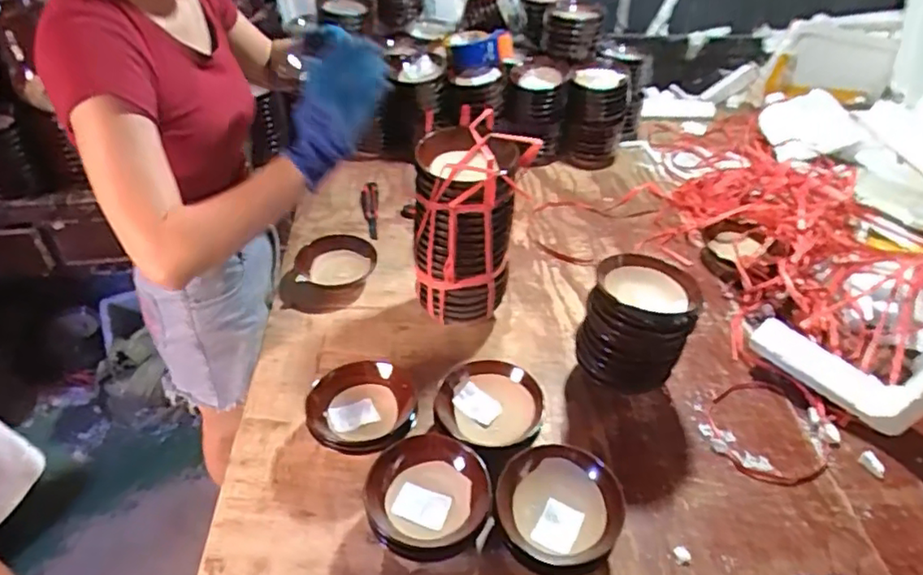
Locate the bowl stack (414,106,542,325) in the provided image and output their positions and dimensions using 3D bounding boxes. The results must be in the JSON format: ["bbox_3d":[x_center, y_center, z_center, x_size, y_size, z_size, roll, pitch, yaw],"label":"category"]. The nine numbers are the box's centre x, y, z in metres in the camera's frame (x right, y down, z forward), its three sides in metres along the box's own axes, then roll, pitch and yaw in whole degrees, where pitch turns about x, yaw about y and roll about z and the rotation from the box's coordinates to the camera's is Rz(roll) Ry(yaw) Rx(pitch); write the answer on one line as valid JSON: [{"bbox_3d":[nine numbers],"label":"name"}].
[{"bbox_3d":[0.016,-0.105,1.029,0.188,0.322,0.179,4,41,2],"label":"bowl stack"}]

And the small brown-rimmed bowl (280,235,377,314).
[{"bbox_3d":[-0.257,-0.026,1.196,0.157,0.055,0.175,5,41,4],"label":"small brown-rimmed bowl"}]

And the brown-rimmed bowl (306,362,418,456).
[{"bbox_3d":[-0.151,0.193,0.924,0.140,0.090,0.146,1,41,-1],"label":"brown-rimmed bowl"}]

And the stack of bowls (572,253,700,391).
[{"bbox_3d":[0.277,0.058,0.973,0.161,0.187,0.139,17,43,17],"label":"stack of bowls"}]

